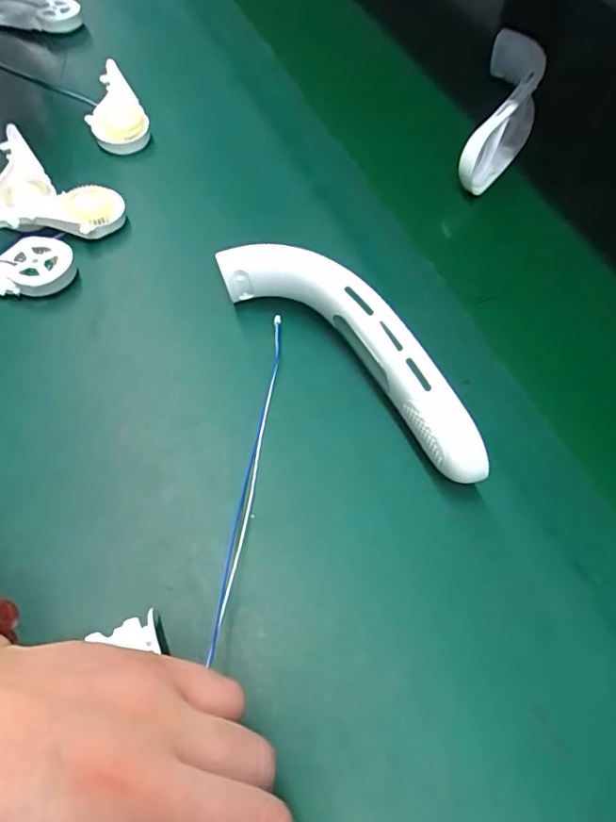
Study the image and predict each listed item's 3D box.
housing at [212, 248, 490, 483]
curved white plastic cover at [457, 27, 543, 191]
[{"bbox_3d":[0.029,-0.036,0.330,0.043,0.056,0.198,-39,67,-21],"label":"housing"},{"bbox_3d":[0.170,-0.260,0.486,0.049,0.055,0.195,17,61,9],"label":"curved white plastic cover"}]

